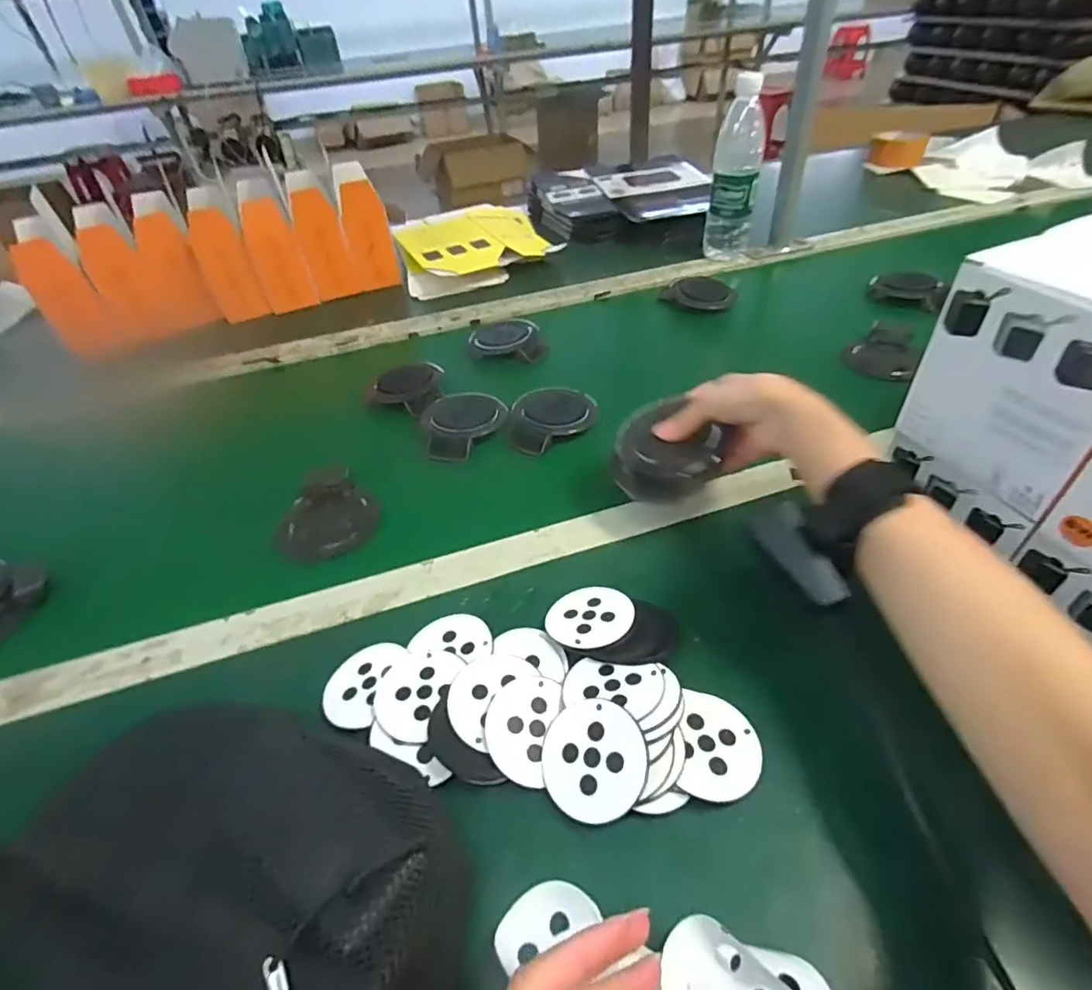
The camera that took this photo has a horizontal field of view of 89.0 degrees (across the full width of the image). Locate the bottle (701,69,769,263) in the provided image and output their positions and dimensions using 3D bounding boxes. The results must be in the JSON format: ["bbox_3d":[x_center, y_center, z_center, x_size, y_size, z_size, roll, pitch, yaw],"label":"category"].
[{"bbox_3d":[0.272,-0.456,0.798,0.066,0.233,0.058,10,45,17],"label":"bottle"}]

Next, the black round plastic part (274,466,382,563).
[{"bbox_3d":[-0.204,0.016,0.519,0.090,0.028,0.091,-17,44,-12],"label":"black round plastic part"}]

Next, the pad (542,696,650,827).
[{"bbox_3d":[0.027,0.148,0.313,0.060,0.004,0.062,-12,59,21],"label":"pad"}]

